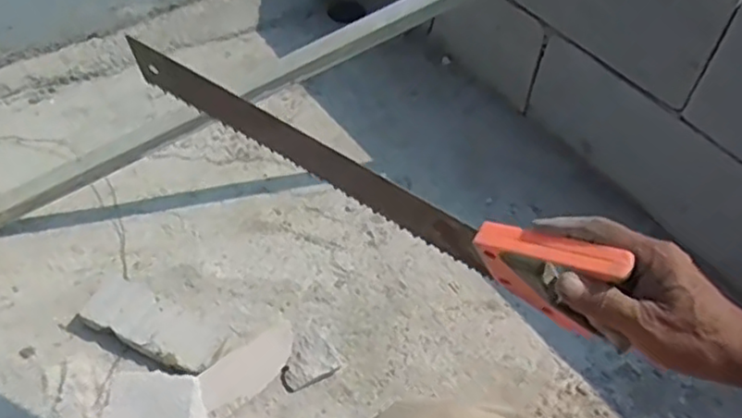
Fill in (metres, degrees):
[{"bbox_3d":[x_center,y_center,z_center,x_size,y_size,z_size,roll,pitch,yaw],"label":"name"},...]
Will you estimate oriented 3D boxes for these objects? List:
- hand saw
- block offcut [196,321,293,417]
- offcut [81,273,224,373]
[{"bbox_3d":[-0.019,-0.030,0.548,0.446,0.108,0.037,28,51,17],"label":"hand saw"},{"bbox_3d":[-0.163,0.218,0.883,0.066,0.026,0.156,38,55,26],"label":"block offcut"},{"bbox_3d":[-0.300,0.160,0.905,0.201,0.037,0.084,22,50,14],"label":"offcut"}]

